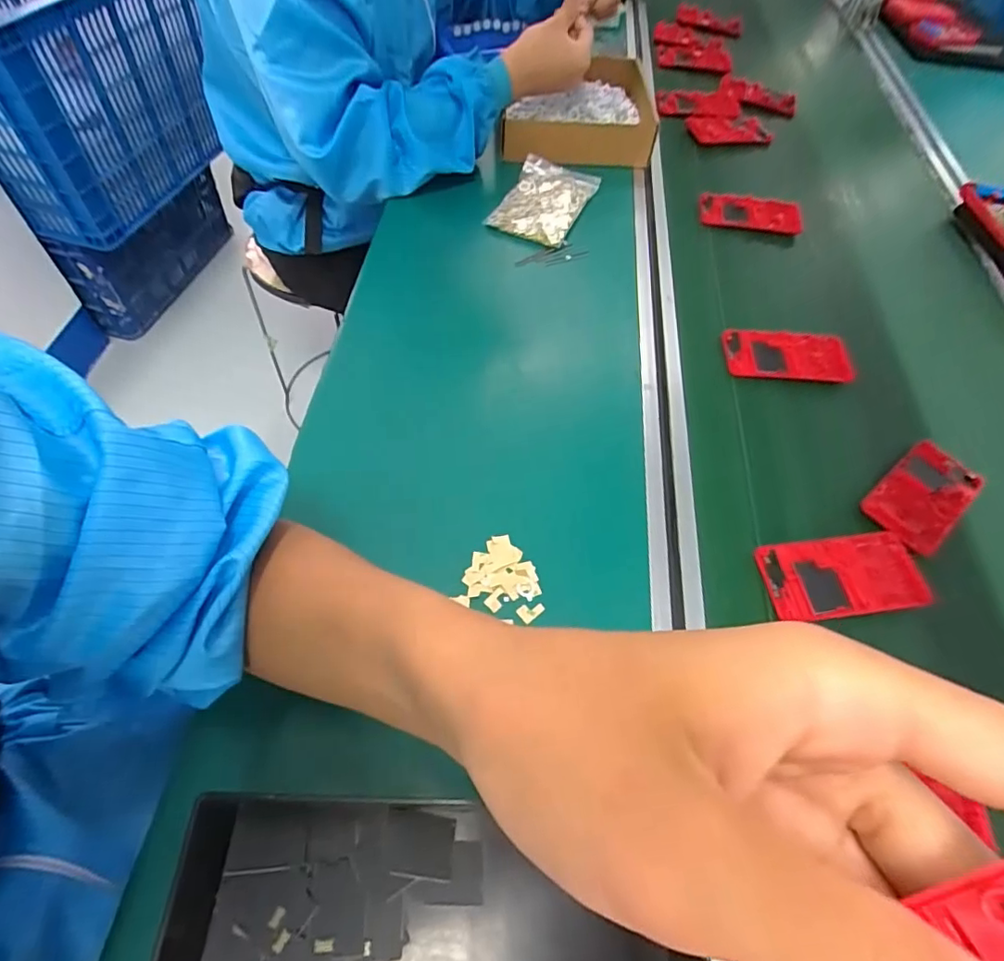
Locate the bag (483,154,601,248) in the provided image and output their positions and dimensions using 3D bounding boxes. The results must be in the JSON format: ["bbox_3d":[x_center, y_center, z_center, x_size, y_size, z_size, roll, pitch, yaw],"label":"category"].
[{"bbox_3d":[0.053,-0.348,0.659,0.096,0.015,0.154,22,57,8],"label":"bag"}]

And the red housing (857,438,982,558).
[{"bbox_3d":[0.363,0.012,0.467,0.125,0.011,0.061,-33,66,-24],"label":"red housing"}]

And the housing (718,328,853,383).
[{"bbox_3d":[0.287,-0.128,0.550,0.120,0.015,0.059,3,60,4],"label":"housing"}]

